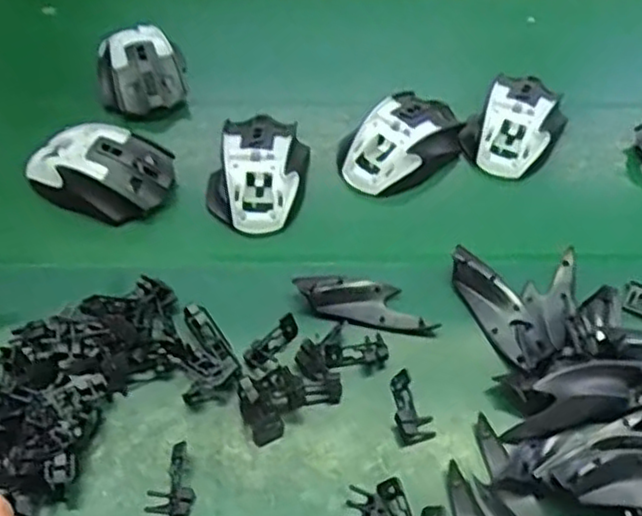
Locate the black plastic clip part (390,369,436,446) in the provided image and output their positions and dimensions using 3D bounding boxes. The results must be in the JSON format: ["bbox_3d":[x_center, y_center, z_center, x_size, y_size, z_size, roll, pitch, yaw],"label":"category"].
[{"bbox_3d":[0.058,0.097,0.478,0.023,0.011,0.045,-13,72,-12],"label":"black plastic clip part"}]

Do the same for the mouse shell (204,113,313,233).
[{"bbox_3d":[-0.050,-0.070,0.589,0.074,0.044,0.104,11,54,5],"label":"mouse shell"}]

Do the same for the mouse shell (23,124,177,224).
[{"bbox_3d":[-0.176,-0.070,0.583,0.110,0.037,0.066,6,53,2],"label":"mouse shell"}]

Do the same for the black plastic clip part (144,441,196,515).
[{"bbox_3d":[-0.092,0.139,0.448,0.028,0.015,0.045,-10,55,-10],"label":"black plastic clip part"}]

